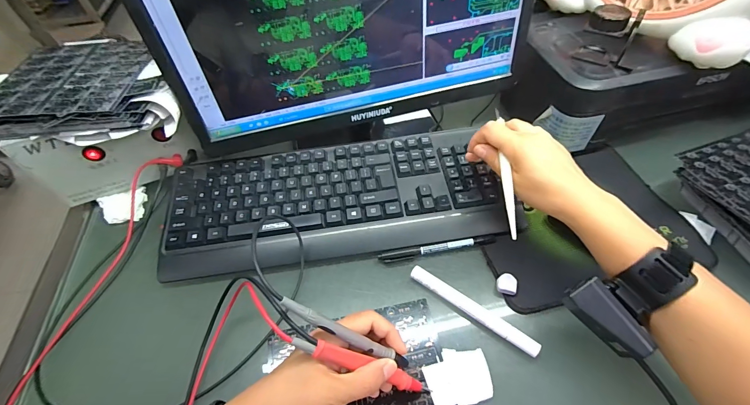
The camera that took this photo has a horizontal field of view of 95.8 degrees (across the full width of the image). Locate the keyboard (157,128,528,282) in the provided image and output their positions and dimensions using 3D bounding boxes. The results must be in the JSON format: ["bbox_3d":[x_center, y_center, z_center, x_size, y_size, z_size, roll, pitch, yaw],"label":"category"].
[{"bbox_3d":[-0.044,-0.005,0.435,0.427,0.036,0.158,-7,52,-3],"label":"keyboard"}]

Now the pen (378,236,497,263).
[{"bbox_3d":[0.076,0.055,0.407,0.142,0.007,0.010,-10,52,-4],"label":"pen"}]

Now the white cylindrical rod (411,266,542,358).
[{"bbox_3d":[0.101,0.112,0.359,0.143,0.011,0.016,30,59,23],"label":"white cylindrical rod"}]

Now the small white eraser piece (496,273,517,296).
[{"bbox_3d":[0.146,0.091,0.376,0.021,0.010,0.021,11,54,11],"label":"small white eraser piece"}]

